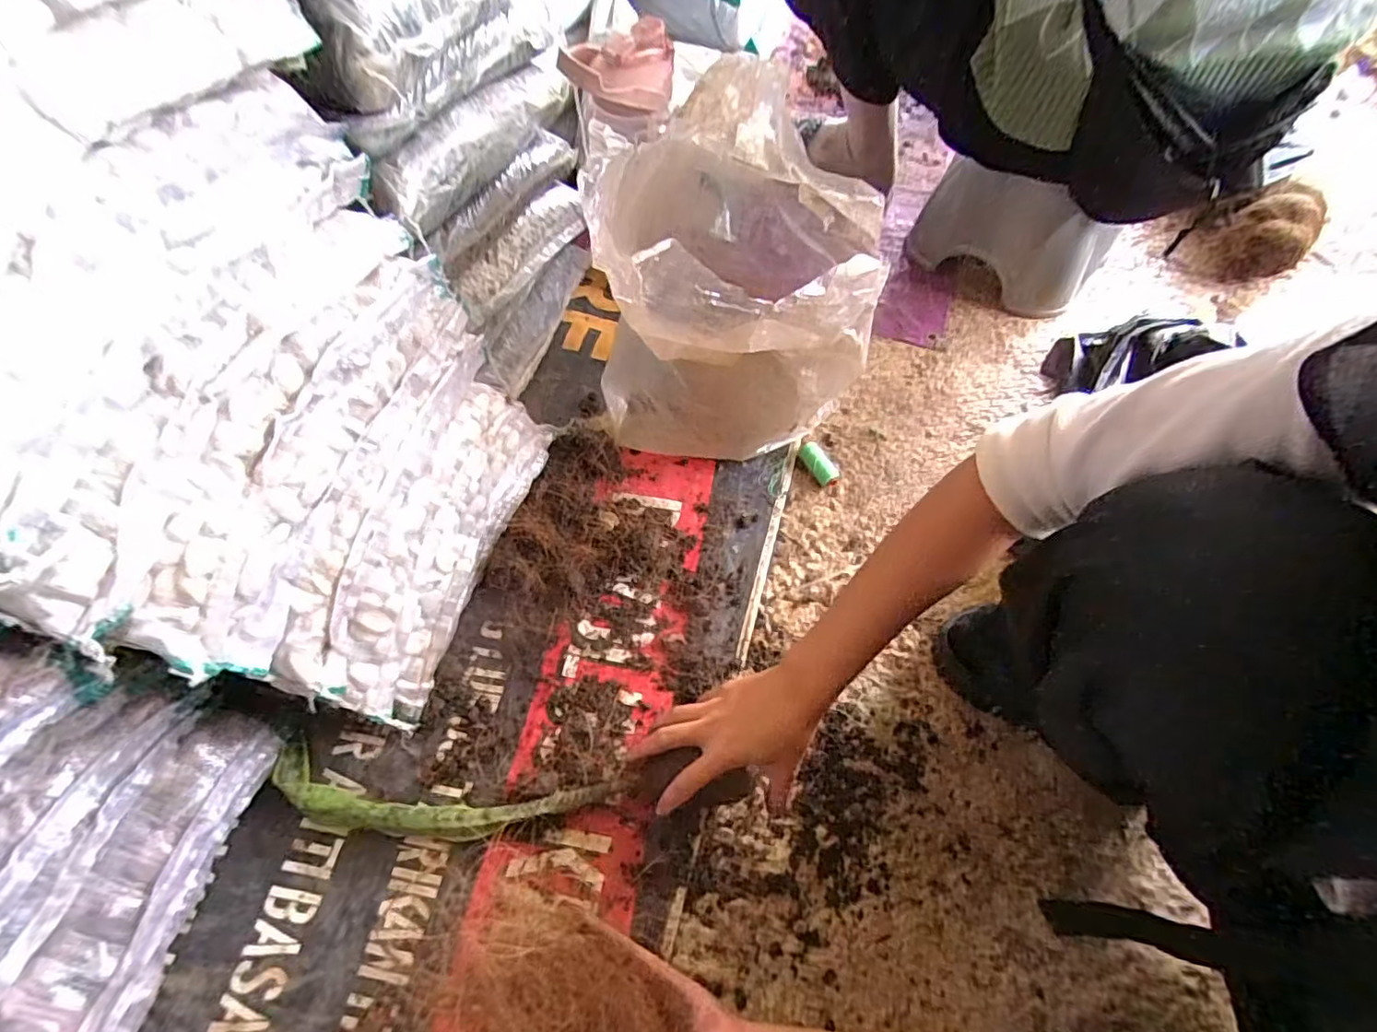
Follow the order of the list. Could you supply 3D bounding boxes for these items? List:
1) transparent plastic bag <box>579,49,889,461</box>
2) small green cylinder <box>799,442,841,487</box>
[{"bbox_3d":[0.035,-0.210,0.557,0.255,0.322,0.234,-12,64,-5],"label":"transparent plastic bag"},{"bbox_3d":[0.151,-0.061,0.694,0.021,0.019,0.054,-33,66,-18],"label":"small green cylinder"}]

